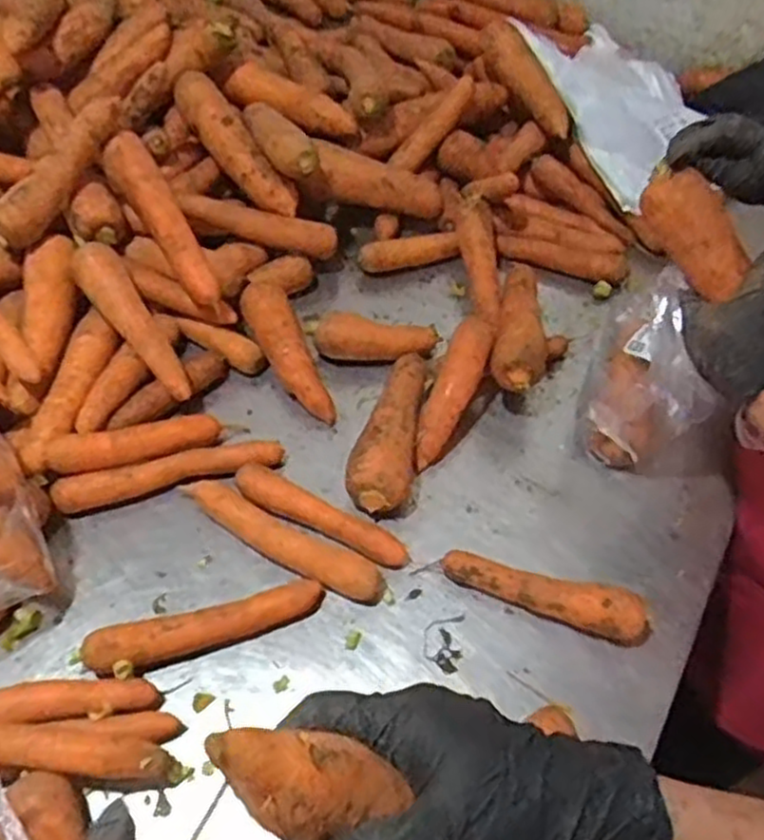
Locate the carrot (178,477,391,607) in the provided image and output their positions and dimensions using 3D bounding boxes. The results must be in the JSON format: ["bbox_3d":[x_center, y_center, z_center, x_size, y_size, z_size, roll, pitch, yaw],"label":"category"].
[{"bbox_3d":[-0.094,0.108,0.691,0.210,0.035,0.039,25,56,16],"label":"carrot"}]

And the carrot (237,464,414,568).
[{"bbox_3d":[-0.059,0.093,0.717,0.178,0.031,0.035,25,56,16],"label":"carrot"}]

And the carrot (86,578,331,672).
[{"bbox_3d":[-0.145,0.175,0.637,0.194,0.038,0.035,-14,55,-12],"label":"carrot"}]

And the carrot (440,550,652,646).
[{"bbox_3d":[0.141,0.152,0.658,0.178,0.041,0.036,14,54,9],"label":"carrot"}]

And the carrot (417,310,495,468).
[{"bbox_3d":[0.069,-0.032,0.763,0.045,0.044,0.165,21,82,14],"label":"carrot"}]

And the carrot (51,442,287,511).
[{"bbox_3d":[-0.200,0.054,0.728,0.210,0.040,0.031,-12,54,-10],"label":"carrot"}]

